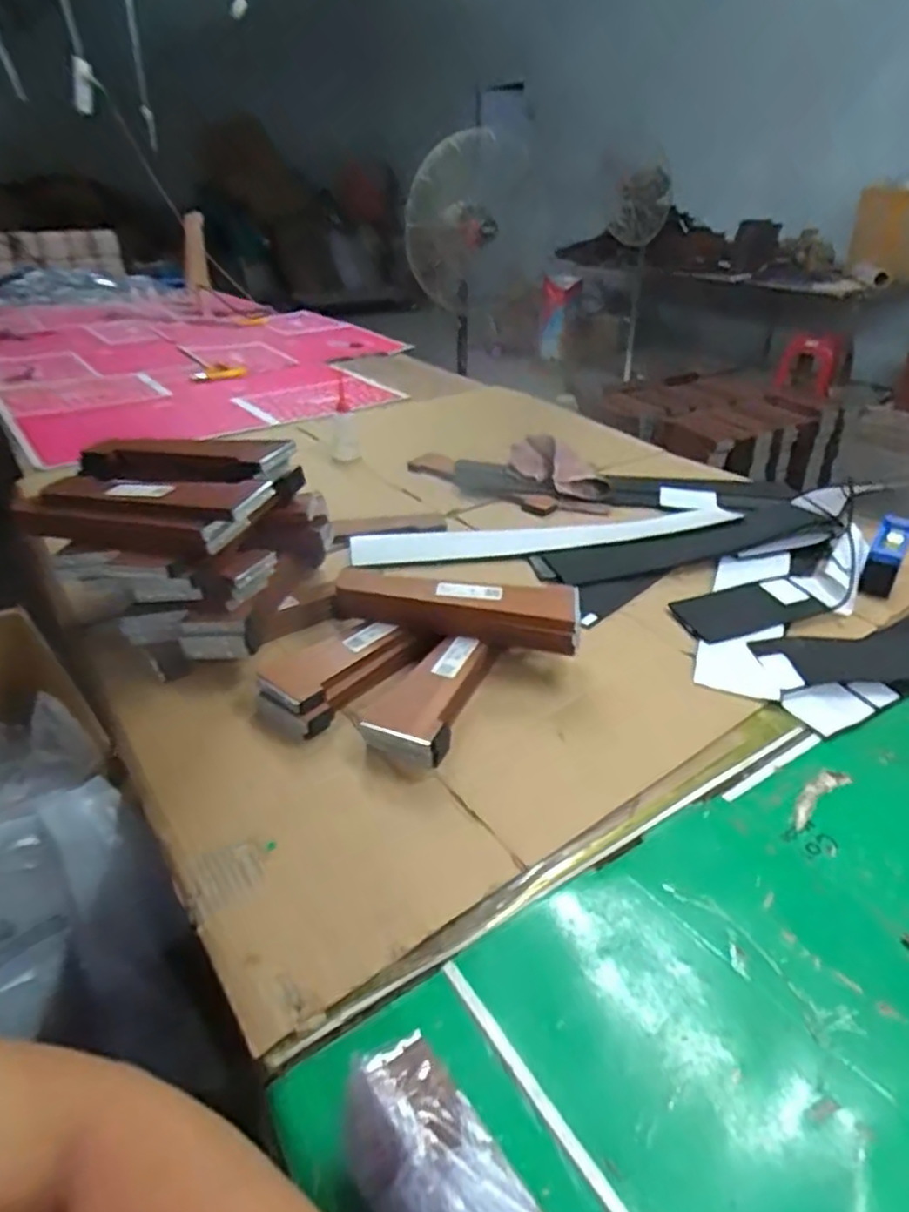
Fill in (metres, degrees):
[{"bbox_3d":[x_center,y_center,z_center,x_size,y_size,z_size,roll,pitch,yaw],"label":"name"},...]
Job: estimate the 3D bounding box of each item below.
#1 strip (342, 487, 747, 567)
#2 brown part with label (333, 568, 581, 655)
[{"bbox_3d":[0.157,-0.127,1.169,0.652,0.017,0.151,-8,33,-13],"label":"strip"},{"bbox_3d":[0.000,-0.002,0.873,0.313,0.057,0.084,8,33,12],"label":"brown part with label"}]

